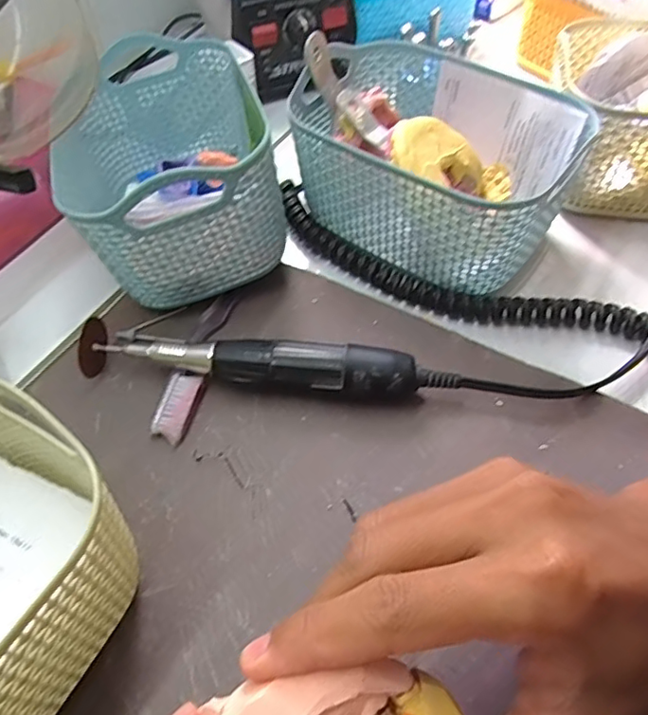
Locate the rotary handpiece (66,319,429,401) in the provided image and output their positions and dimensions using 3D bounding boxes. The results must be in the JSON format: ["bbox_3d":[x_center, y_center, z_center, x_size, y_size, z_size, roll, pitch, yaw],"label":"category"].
[{"bbox_3d":[-0.042,0.000,0.310,0.179,0.027,0.036,6,54,6],"label":"rotary handpiece"}]

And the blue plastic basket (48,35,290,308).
[{"bbox_3d":[-0.097,-0.123,0.356,0.109,0.094,0.174,-16,55,-10],"label":"blue plastic basket"}]

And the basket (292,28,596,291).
[{"bbox_3d":[0.064,-0.121,0.361,0.166,0.082,0.116,34,62,23],"label":"basket"}]

